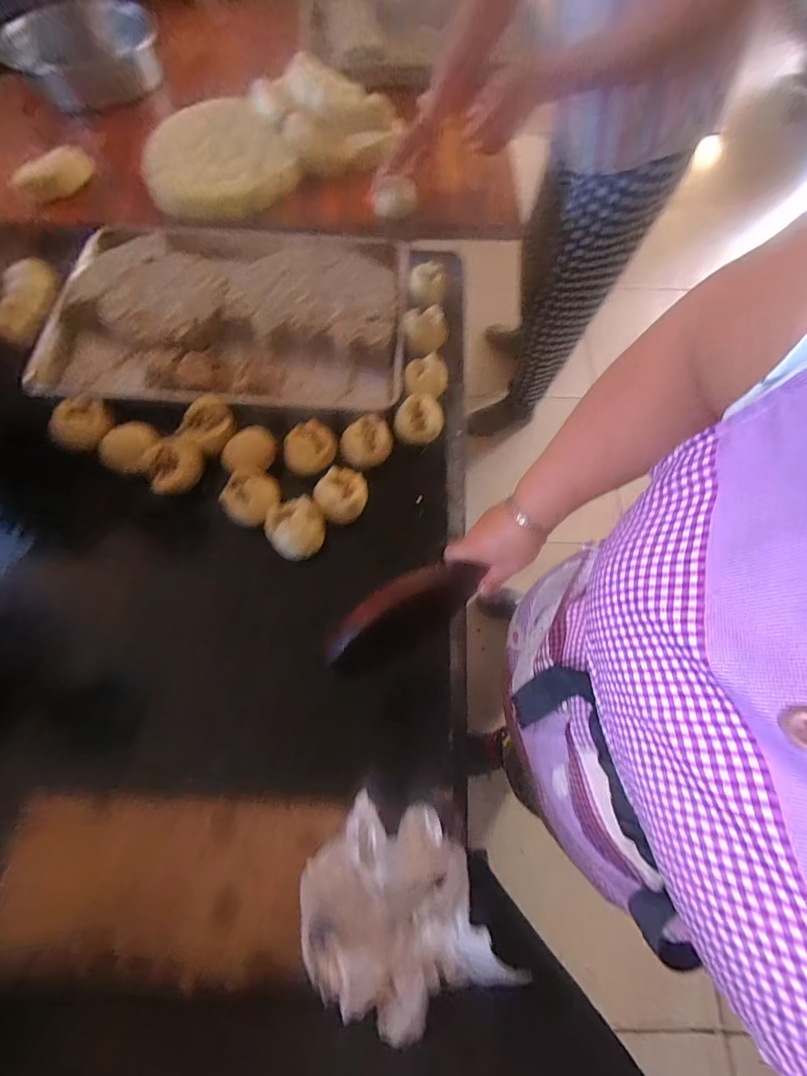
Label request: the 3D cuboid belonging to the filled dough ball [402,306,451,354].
[{"bbox_3d":[0.037,-0.375,0.774,0.076,0.058,0.051,-3,70,-2],"label":"filled dough ball"}]

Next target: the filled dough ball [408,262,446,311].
[{"bbox_3d":[0.044,-0.469,0.789,0.070,0.058,0.056,-1,70,-2],"label":"filled dough ball"}]

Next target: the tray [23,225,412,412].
[{"bbox_3d":[-0.291,-0.403,0.763,0.580,0.071,0.406,2,70,0],"label":"tray"}]

